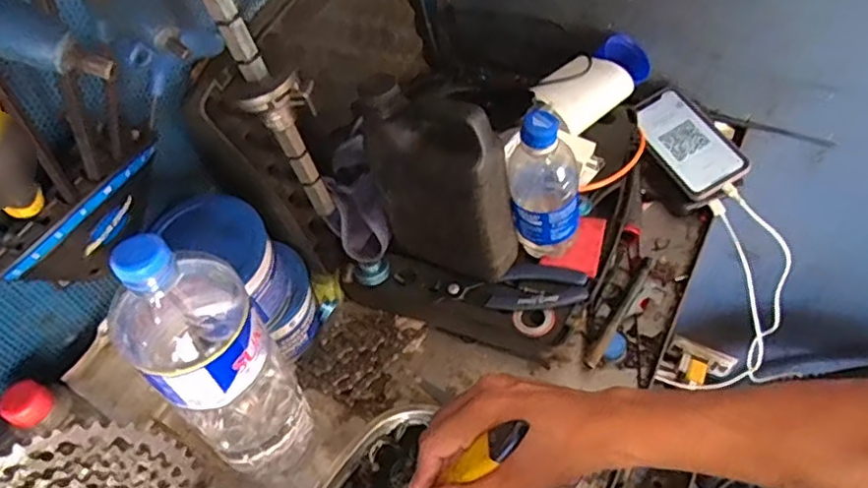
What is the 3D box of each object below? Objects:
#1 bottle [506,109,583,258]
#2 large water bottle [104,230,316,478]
[{"bbox_3d":[0.105,-0.055,0.591,0.072,0.161,0.060,13,56,13],"label":"bottle"},{"bbox_3d":[-0.167,0.094,0.497,0.087,0.313,0.100,-29,57,-16],"label":"large water bottle"}]

